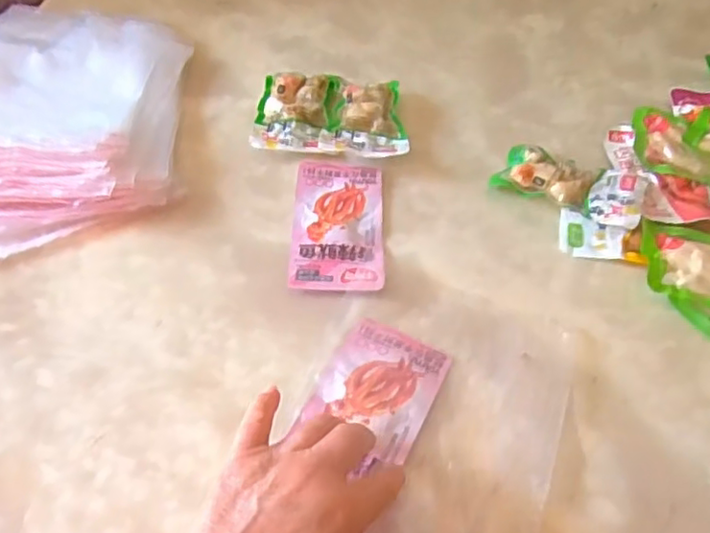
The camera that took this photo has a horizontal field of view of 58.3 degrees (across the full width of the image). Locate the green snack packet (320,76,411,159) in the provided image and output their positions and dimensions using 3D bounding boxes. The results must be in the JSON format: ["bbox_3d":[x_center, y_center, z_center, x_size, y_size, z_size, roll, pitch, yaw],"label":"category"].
[{"bbox_3d":[0.010,-0.141,0.606,0.078,0.025,0.099,4,51,-1],"label":"green snack packet"}]

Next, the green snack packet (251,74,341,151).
[{"bbox_3d":[-0.055,-0.145,0.608,0.075,0.024,0.102,5,51,-1],"label":"green snack packet"}]

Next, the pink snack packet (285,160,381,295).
[{"bbox_3d":[-0.014,-0.037,0.529,0.073,0.005,0.139,3,51,-2],"label":"pink snack packet"}]

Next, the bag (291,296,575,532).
[{"bbox_3d":[0.048,0.105,0.416,0.159,0.008,0.222,20,51,11],"label":"bag"}]

